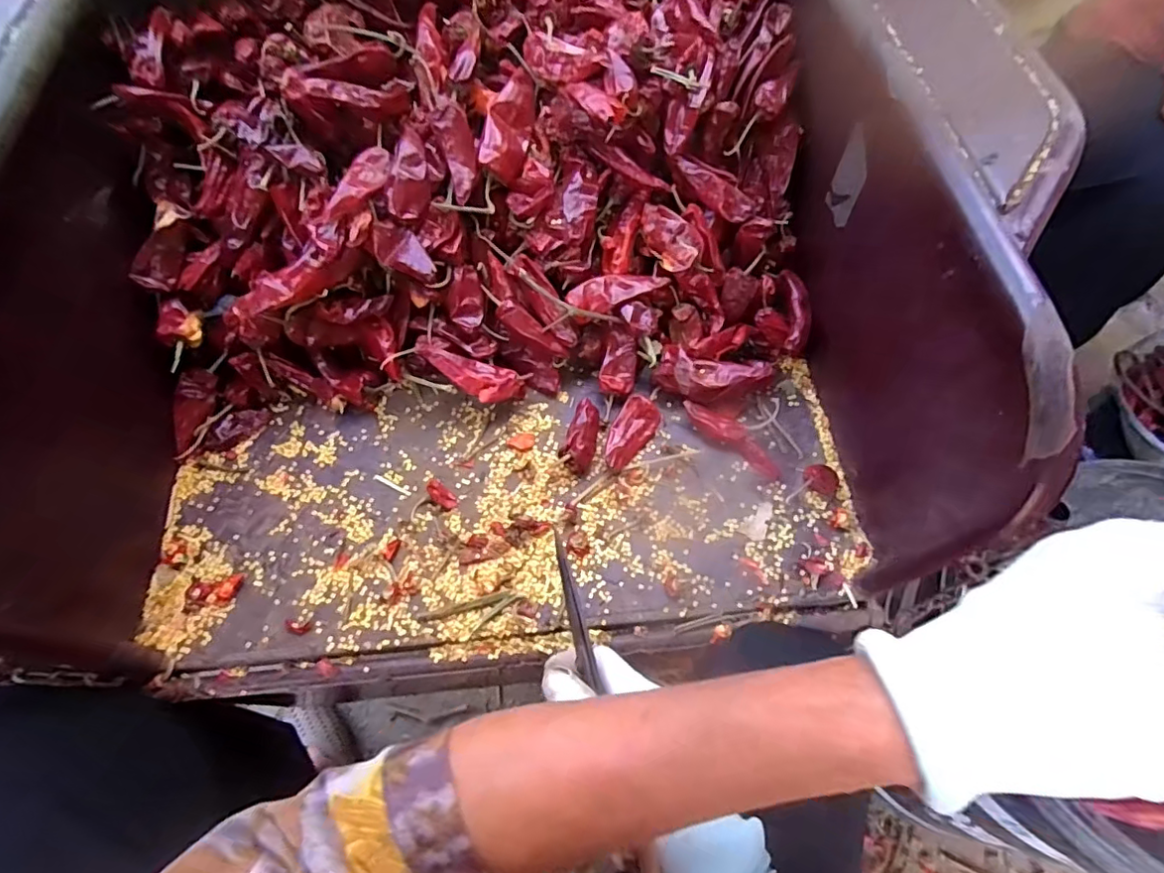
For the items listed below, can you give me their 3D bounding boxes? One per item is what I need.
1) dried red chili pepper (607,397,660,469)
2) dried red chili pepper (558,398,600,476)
[{"bbox_3d":[0.039,-0.003,0.465,0.033,0.020,0.063,27,65,16],"label":"dried red chili pepper"},{"bbox_3d":[0.001,-0.001,0.461,0.024,0.026,0.062,13,62,9],"label":"dried red chili pepper"}]

